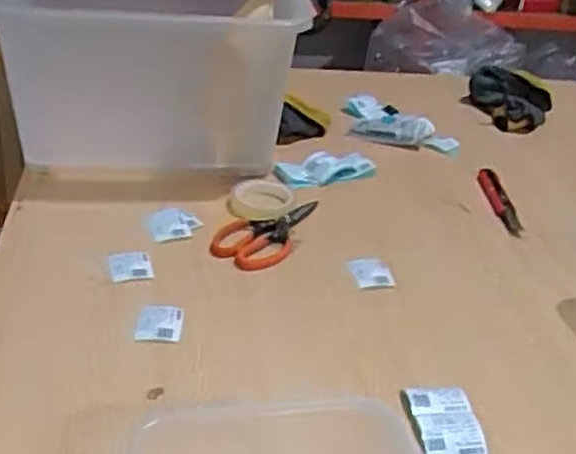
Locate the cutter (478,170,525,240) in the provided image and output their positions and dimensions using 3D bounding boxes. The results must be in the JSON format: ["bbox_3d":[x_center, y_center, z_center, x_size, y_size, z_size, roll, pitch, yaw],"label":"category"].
[{"bbox_3d":[0.331,-0.042,1.186,0.033,0.020,0.190,1,30,-7],"label":"cutter"}]

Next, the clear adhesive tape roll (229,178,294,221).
[{"bbox_3d":[-0.042,-0.039,1.113,0.092,0.020,0.107,5,29,-1],"label":"clear adhesive tape roll"}]

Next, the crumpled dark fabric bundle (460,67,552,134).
[{"bbox_3d":[0.433,-0.251,1.495,0.171,0.085,0.146,13,32,16],"label":"crumpled dark fabric bundle"}]

